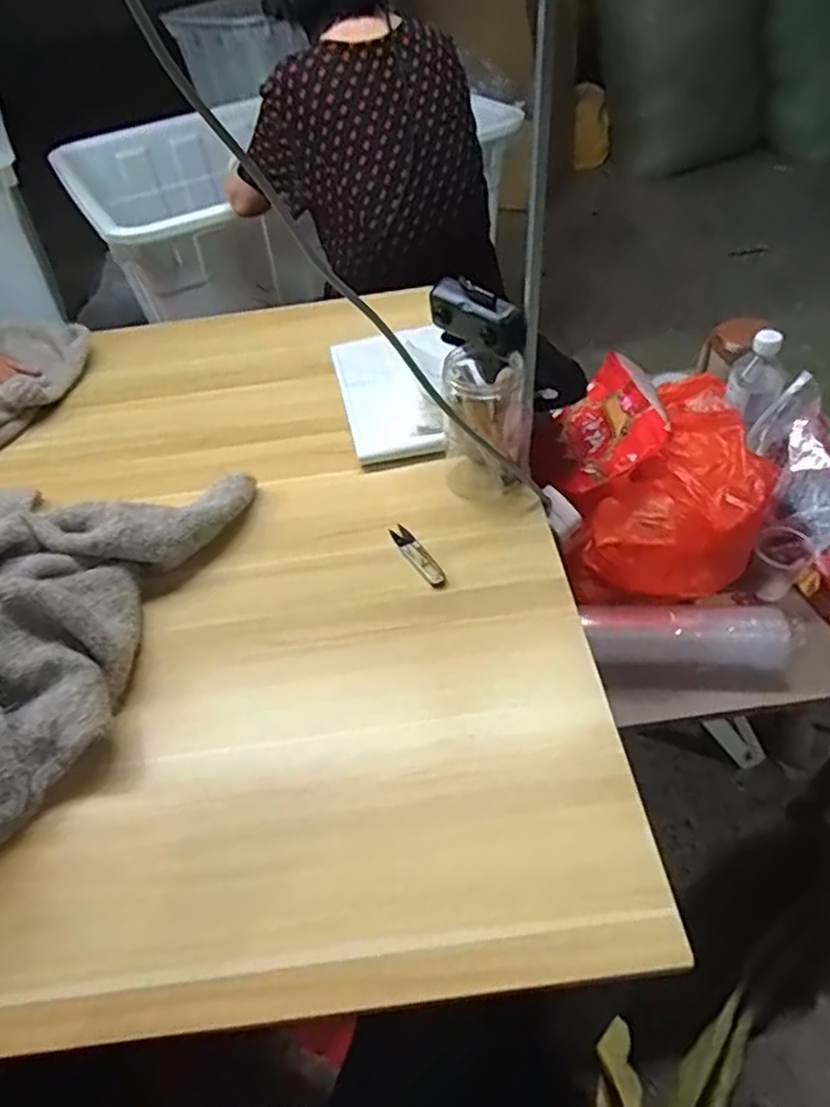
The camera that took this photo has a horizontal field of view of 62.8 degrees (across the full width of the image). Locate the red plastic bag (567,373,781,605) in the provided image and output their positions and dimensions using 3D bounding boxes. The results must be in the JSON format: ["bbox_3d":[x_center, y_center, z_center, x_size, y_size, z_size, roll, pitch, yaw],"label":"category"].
[{"bbox_3d":[0.317,-0.056,0.816,0.174,0.159,0.280,30,58,31],"label":"red plastic bag"}]

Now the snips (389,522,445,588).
[{"bbox_3d":[0.003,0.002,0.719,0.023,0.008,0.092,-28,49,-17],"label":"snips"}]

